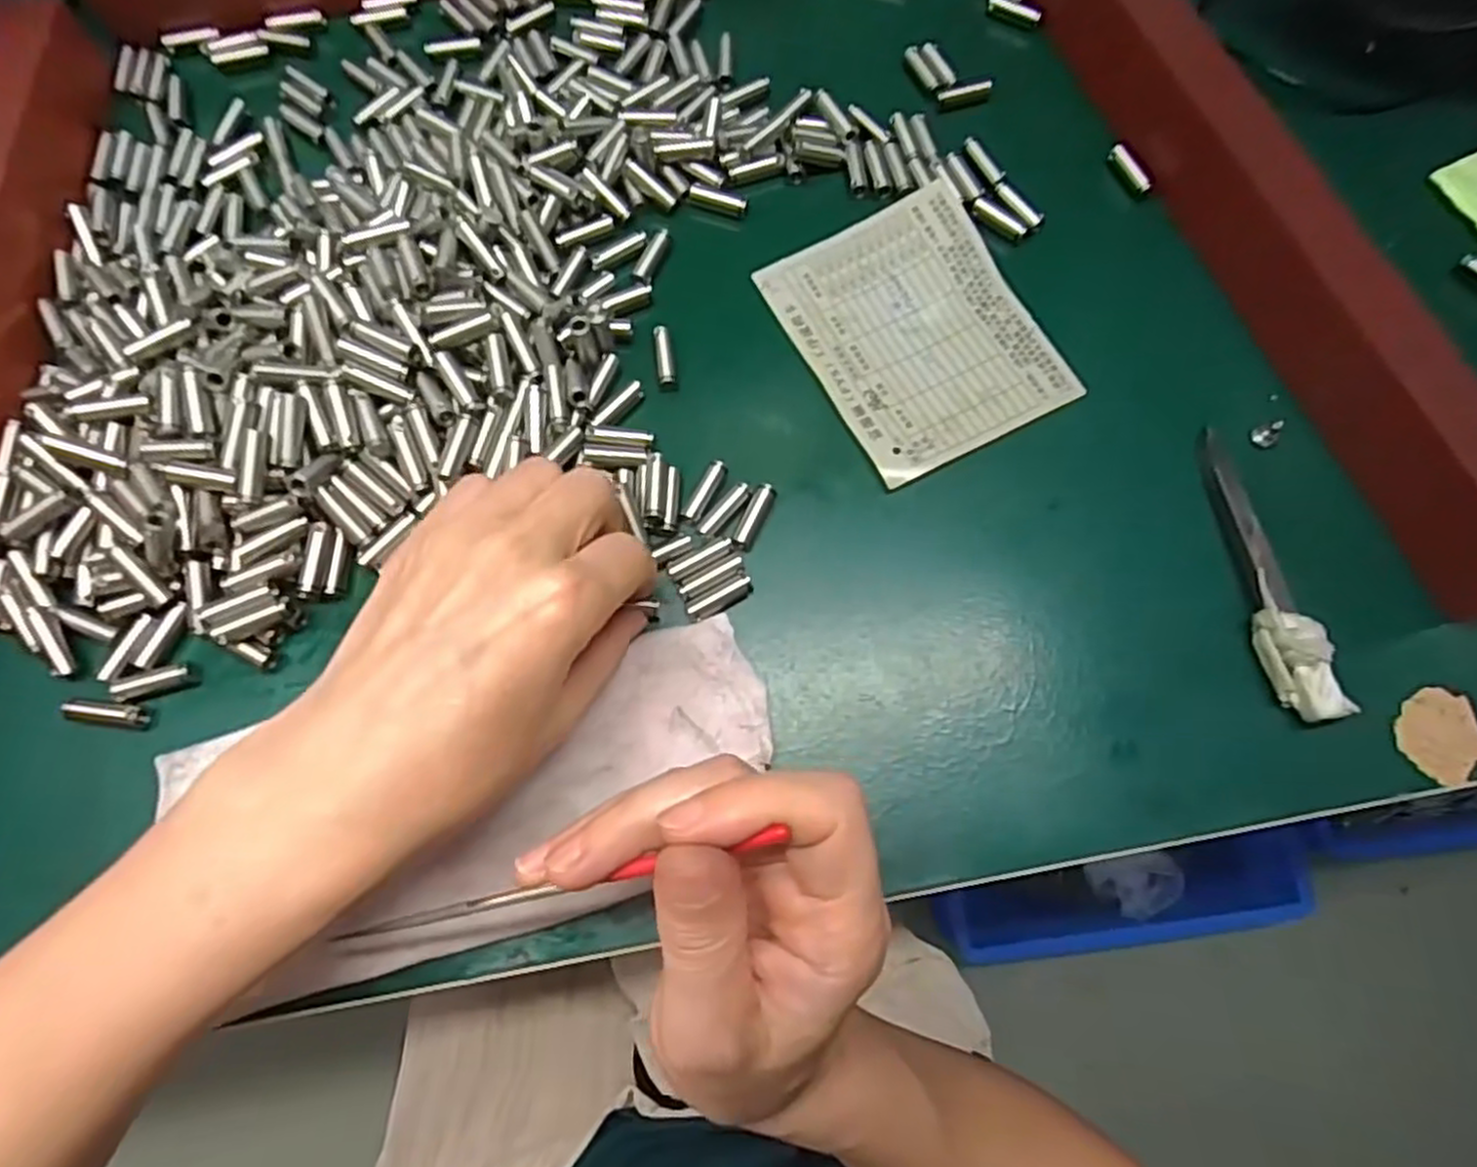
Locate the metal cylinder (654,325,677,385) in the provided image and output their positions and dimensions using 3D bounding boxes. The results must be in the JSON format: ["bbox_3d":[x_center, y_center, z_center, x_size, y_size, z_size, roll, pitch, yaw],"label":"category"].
[{"bbox_3d":[-0.029,-0.089,0.295,0.007,0.005,0.024,-7,75,-4],"label":"metal cylinder"}]

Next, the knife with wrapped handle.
[{"bbox_3d":[0.178,-0.004,0.262,0.016,0.016,0.103,-12,75,-5],"label":"knife with wrapped handle"}]

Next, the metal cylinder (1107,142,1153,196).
[{"bbox_3d":[0.162,-0.173,0.316,0.006,0.006,0.025,-24,77,-9],"label":"metal cylinder"}]

